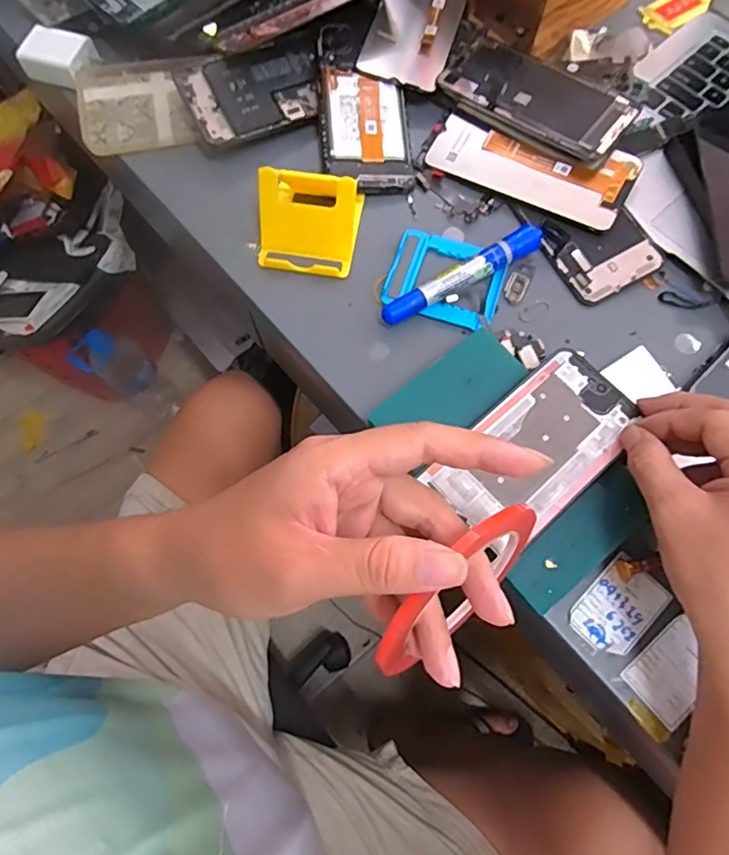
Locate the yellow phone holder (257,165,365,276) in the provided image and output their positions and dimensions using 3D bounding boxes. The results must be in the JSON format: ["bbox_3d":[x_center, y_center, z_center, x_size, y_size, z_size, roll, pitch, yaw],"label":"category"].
[{"bbox_3d":[-0.042,-0.155,0.405,0.072,0.050,0.062,7,71,2],"label":"yellow phone holder"}]

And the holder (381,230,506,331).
[{"bbox_3d":[0.062,-0.114,0.413,0.084,0.008,0.073,18,72,6],"label":"holder"}]

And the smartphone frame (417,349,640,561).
[{"bbox_3d":[0.113,0.013,0.354,0.133,0.006,0.074,-41,76,-13],"label":"smartphone frame"}]

